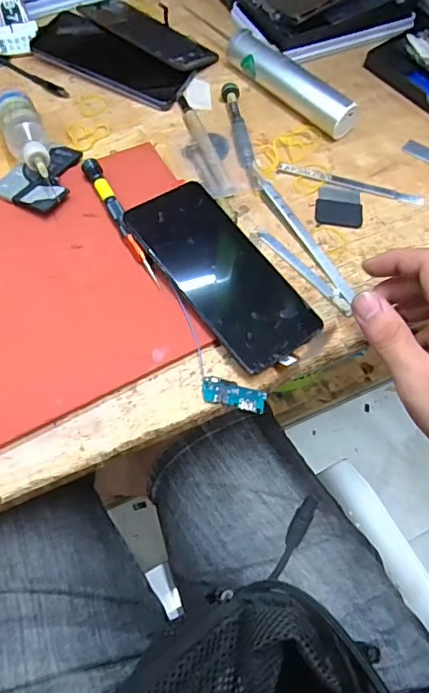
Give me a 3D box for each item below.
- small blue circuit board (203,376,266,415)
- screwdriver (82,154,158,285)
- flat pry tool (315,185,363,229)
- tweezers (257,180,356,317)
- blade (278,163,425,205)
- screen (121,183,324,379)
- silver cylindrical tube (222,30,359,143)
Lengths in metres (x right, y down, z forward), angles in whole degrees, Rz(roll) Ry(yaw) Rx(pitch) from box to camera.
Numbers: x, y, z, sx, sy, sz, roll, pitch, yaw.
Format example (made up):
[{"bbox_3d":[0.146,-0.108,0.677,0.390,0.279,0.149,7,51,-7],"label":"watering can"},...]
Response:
[{"bbox_3d":[0.014,0.034,0.356,0.045,0.004,0.018,20,72,-9],"label":"small blue circuit board"},{"bbox_3d":[-0.073,-0.099,0.403,0.013,0.012,0.127,-25,68,-15],"label":"screwdriver"},{"bbox_3d":[0.106,-0.120,0.440,0.039,0.004,0.043,2,64,-3],"label":"flat pry tool"},{"bbox_3d":[0.066,-0.080,0.416,0.036,0.007,0.133,-25,70,-15],"label":"tweezers"},{"bbox_3d":[0.119,-0.142,0.452,0.127,0.004,0.013,16,64,4],"label":"blade"},{"bbox_3d":[0.006,-0.057,0.382,0.075,0.006,0.156,-31,73,-23],"label":"screen"},{"bbox_3d":[0.069,-0.247,0.487,0.026,0.031,0.147,-38,72,-20],"label":"silver cylindrical tube"}]

